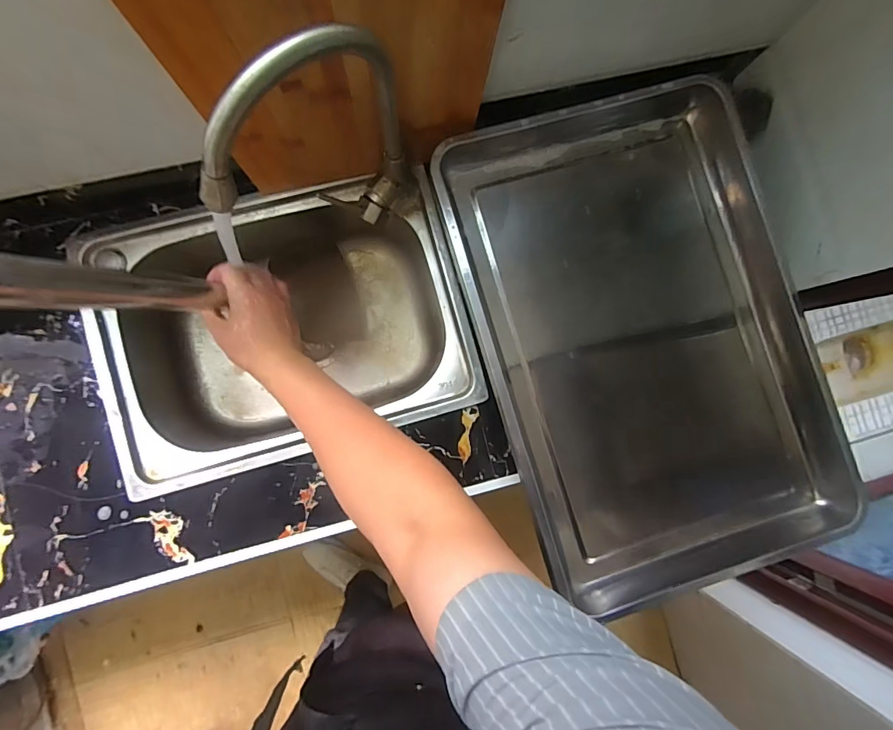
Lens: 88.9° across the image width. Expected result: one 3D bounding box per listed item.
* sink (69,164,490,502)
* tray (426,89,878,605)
[{"bbox_3d":[-0.226,-0.056,0.688,0.473,0.191,0.355,-16,89,-6],"label":"sink"},{"bbox_3d":[0.246,-0.030,0.570,0.409,0.071,0.602,-14,86,-4],"label":"tray"}]

